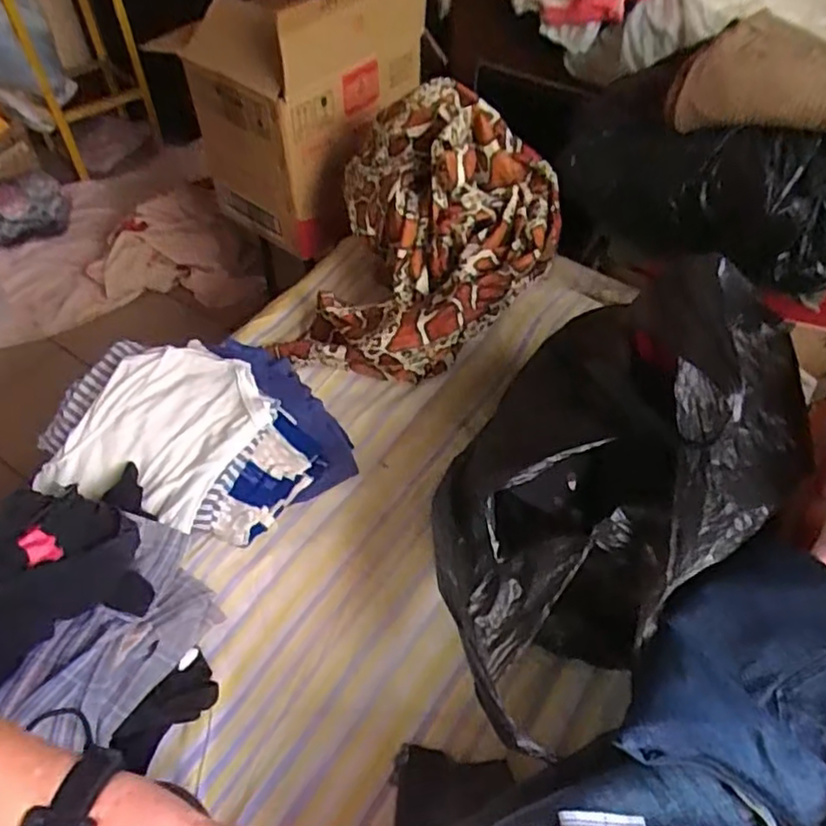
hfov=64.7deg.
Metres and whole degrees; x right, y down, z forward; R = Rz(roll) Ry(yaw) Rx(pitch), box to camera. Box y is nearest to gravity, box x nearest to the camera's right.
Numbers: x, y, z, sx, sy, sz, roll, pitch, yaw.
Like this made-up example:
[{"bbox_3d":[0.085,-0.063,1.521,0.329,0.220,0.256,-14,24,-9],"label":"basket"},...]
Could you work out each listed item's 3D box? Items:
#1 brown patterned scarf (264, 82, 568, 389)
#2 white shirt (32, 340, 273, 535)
[{"bbox_3d":[0.014,-0.226,0.927,0.335,0.307,0.317,20,53,17],"label":"brown patterned scarf"},{"bbox_3d":[-0.316,0.026,0.824,0.215,0.074,0.259,27,55,21],"label":"white shirt"}]

